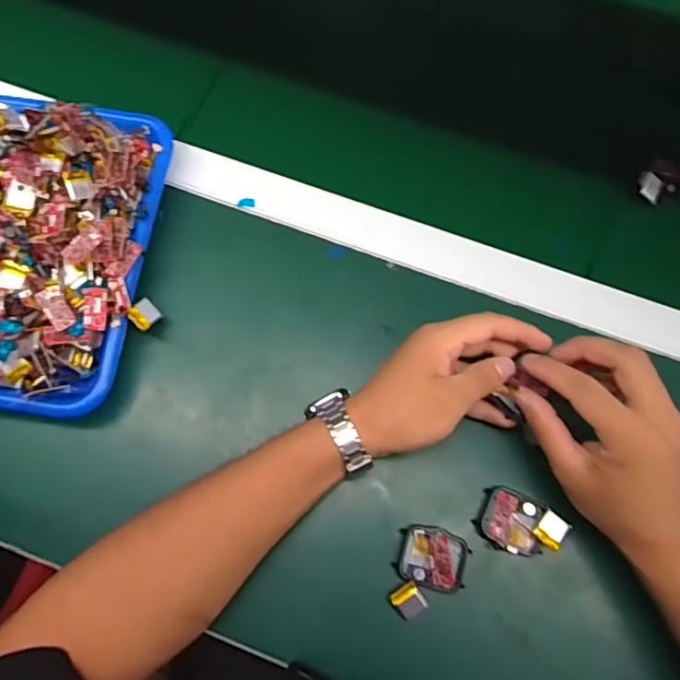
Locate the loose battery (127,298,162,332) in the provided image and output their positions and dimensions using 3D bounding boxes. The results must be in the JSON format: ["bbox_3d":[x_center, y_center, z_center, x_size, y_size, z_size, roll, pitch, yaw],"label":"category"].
[{"bbox_3d":[-0.146,-0.019,0.422,0.020,0.004,0.023,51,45,-16],"label":"loose battery"}]

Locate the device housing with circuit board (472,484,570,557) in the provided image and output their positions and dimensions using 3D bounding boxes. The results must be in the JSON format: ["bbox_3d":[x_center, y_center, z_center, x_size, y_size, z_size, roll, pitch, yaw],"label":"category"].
[{"bbox_3d":[0.125,0.129,0.390,0.054,0.020,0.039,25,74,7],"label":"device housing with circuit board"}]

